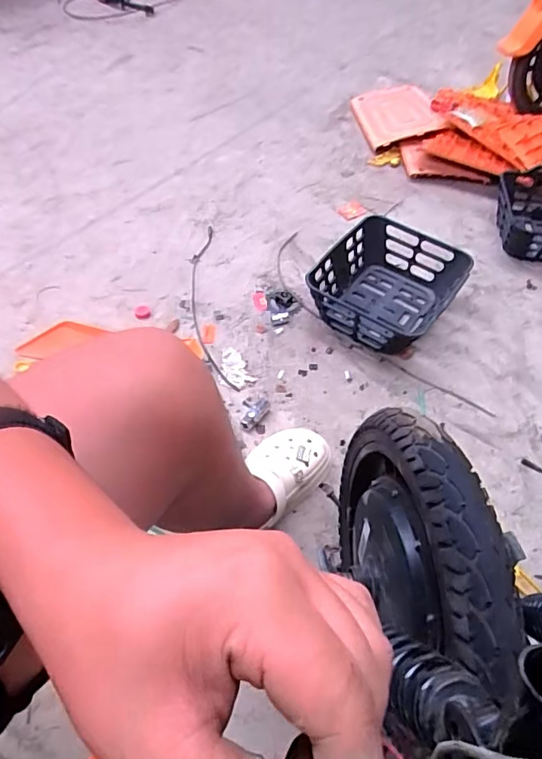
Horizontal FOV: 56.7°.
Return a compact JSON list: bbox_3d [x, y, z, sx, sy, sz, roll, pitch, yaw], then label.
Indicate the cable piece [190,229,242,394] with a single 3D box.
[{"bbox_3d":[-0.147,-0.183,1.164,0.075,0.011,0.529,-12,54,-1],"label":"cable piece"}]

